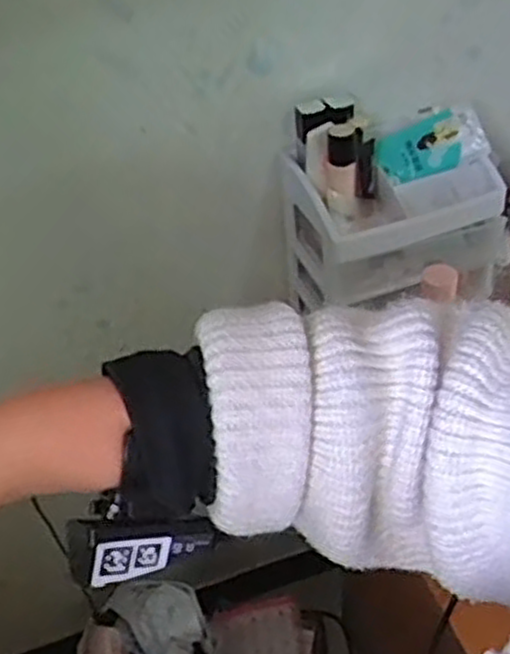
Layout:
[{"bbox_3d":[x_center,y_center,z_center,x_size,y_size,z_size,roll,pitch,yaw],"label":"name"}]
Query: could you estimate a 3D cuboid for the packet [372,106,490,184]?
[{"bbox_3d":[0.216,-0.223,0.972,0.127,0.066,0.013,-20,11,13],"label":"packet"}]

